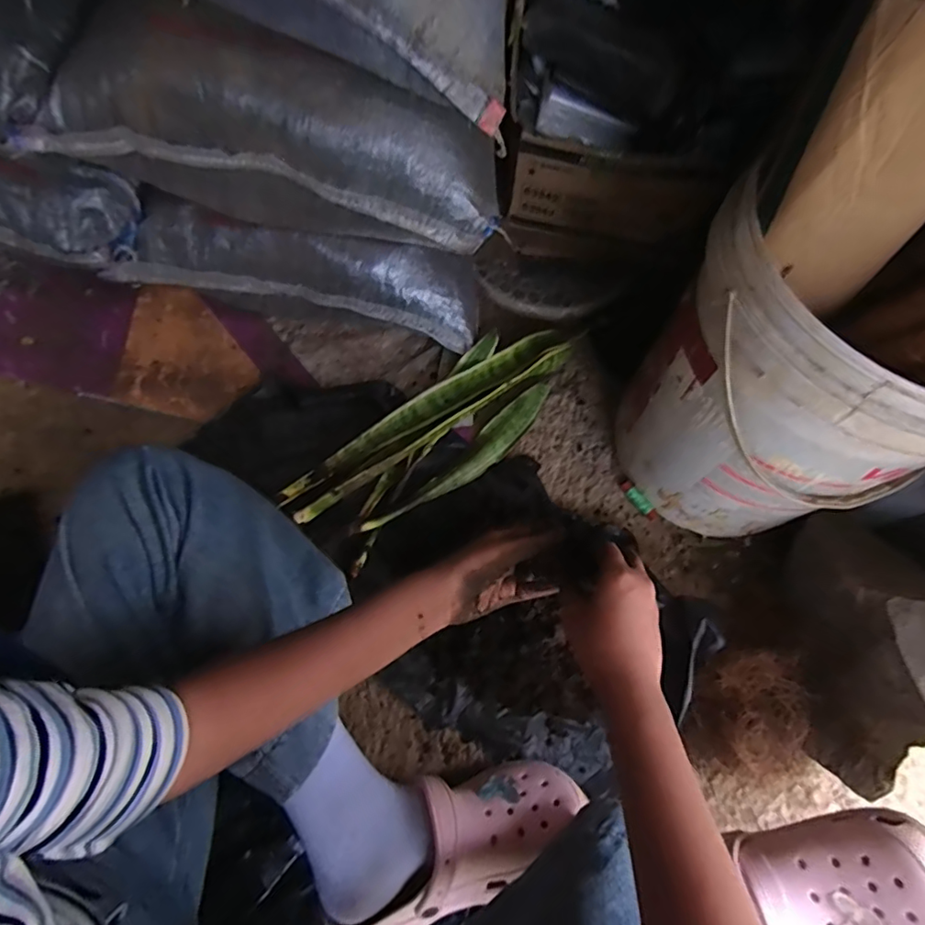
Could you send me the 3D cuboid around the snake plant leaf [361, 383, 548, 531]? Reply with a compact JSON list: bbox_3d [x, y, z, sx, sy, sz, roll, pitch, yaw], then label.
[{"bbox_3d":[0.009,-0.003,0.684,0.304,0.018,0.045,-41,75,-16],"label":"snake plant leaf"}]

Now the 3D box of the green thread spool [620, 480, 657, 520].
[{"bbox_3d":[0.227,0.049,0.688,0.015,0.015,0.058,-40,75,-16],"label":"green thread spool"}]

